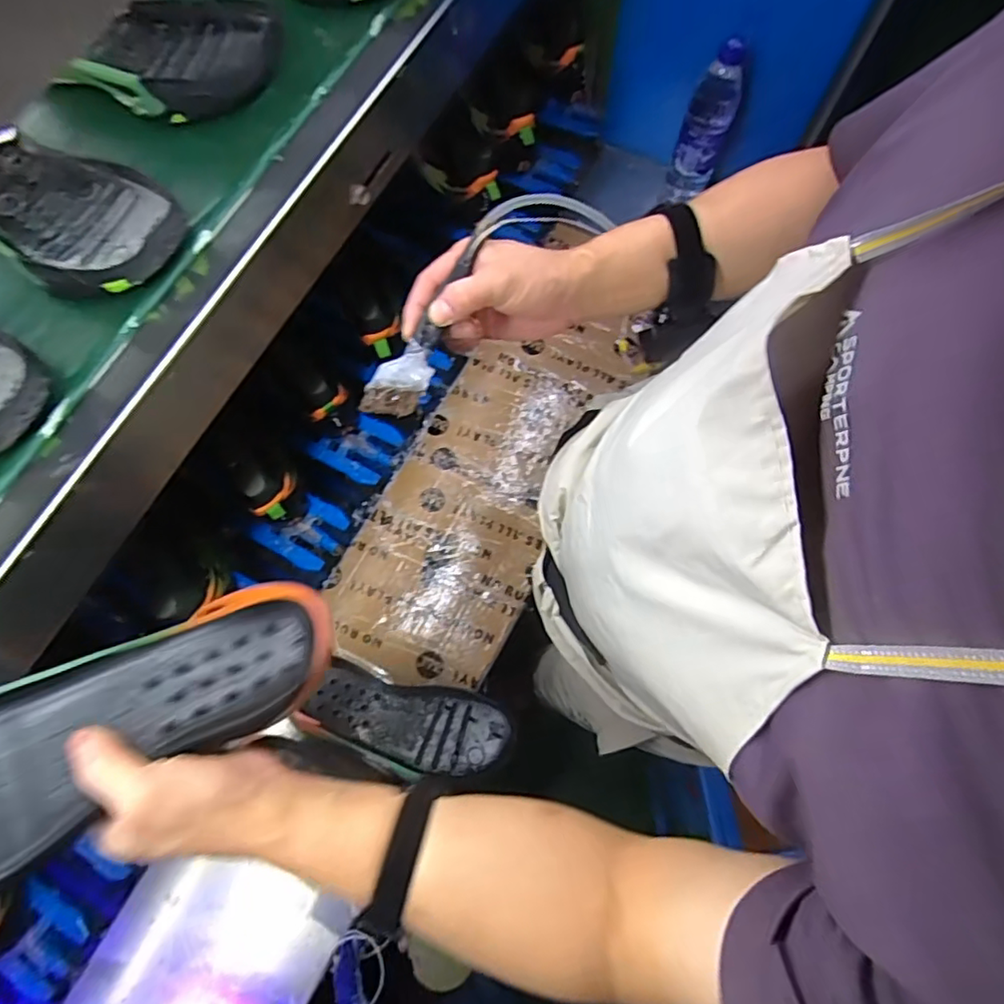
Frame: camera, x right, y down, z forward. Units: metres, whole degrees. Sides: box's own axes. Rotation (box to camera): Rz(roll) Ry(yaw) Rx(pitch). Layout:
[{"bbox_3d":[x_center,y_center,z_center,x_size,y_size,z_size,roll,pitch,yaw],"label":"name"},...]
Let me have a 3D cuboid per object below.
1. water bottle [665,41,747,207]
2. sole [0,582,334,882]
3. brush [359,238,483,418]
[{"bbox_3d":[0.292,-0.533,0.846,0.065,0.228,0.055,20,75,5],"label":"water bottle"},{"bbox_3d":[-0.237,0.134,0.353,0.269,0.033,0.097,-26,75,-30],"label":"sole"},{"bbox_3d":[-0.054,-0.125,0.429,0.033,0.016,0.142,31,94,8],"label":"brush"}]

